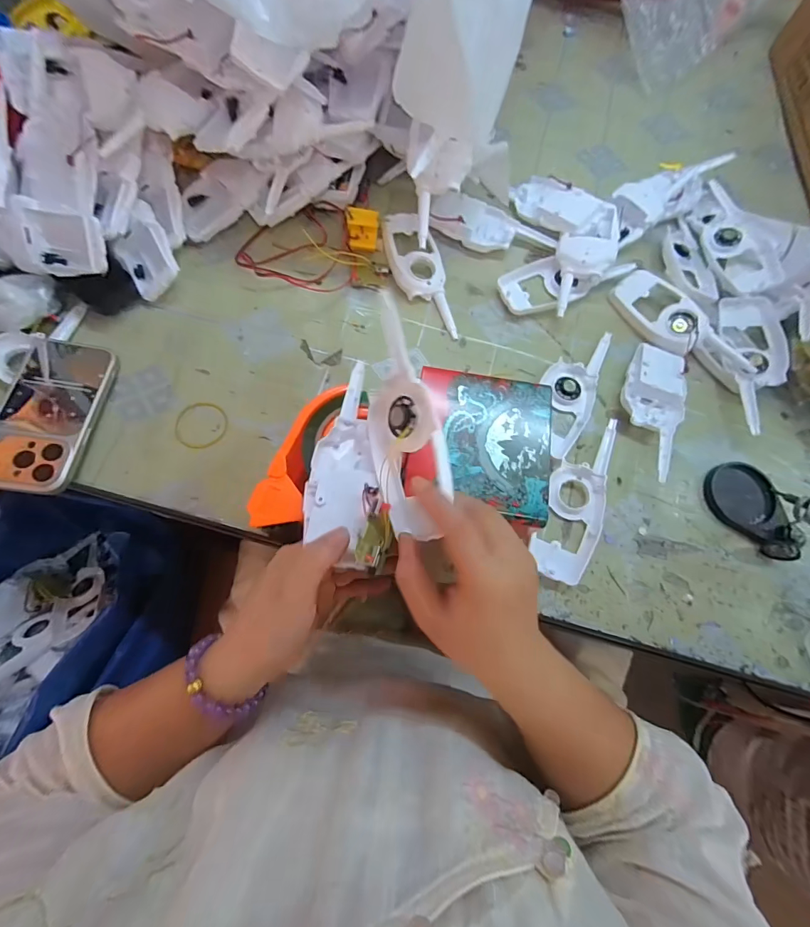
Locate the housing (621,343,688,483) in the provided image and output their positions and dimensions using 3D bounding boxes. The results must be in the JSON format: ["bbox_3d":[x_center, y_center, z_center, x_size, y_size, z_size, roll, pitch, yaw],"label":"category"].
[{"bbox_3d":[0.255,-0.058,0.420,0.060,0.028,0.152,21,71,3],"label":"housing"}]

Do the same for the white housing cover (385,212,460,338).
[{"bbox_3d":[0.017,-0.213,0.458,0.056,0.026,0.153,-13,73,-8],"label":"white housing cover"}]

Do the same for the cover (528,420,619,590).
[{"bbox_3d":[0.164,0.032,0.392,0.053,0.018,0.162,19,71,2],"label":"cover"}]

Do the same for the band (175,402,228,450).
[{"bbox_3d":[-0.198,-0.037,0.398,0.047,0.006,0.048,1,72,-4],"label":"band"}]

